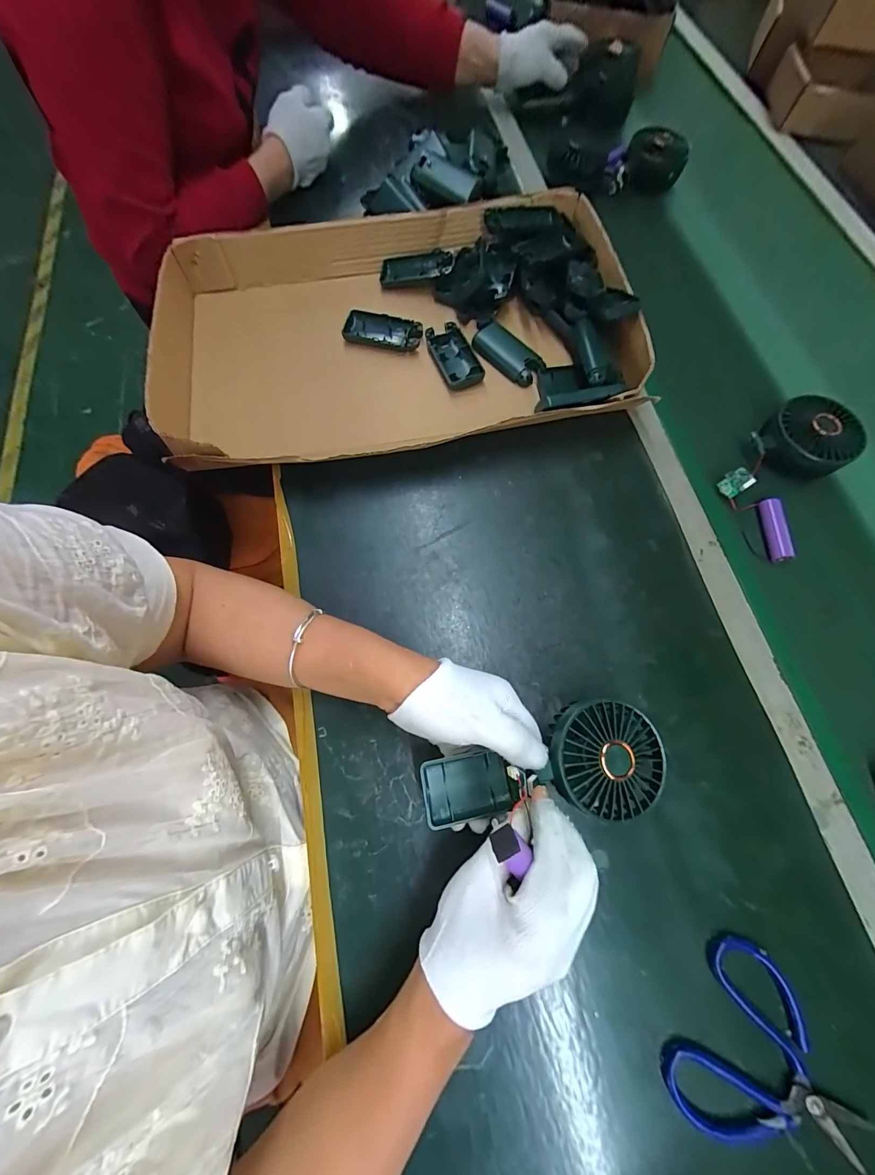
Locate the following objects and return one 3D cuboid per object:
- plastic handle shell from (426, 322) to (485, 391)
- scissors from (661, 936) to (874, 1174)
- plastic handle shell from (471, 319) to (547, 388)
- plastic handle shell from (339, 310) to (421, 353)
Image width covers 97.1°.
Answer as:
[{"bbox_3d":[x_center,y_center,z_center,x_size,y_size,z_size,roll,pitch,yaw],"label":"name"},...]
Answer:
[{"bbox_3d":[0.022,-0.277,0.465,0.051,0.019,0.089,-20,72,-4],"label":"plastic handle shell"},{"bbox_3d":[0.227,0.326,0.260,0.114,0.010,0.112,35,76,13],"label":"scissors"},{"bbox_3d":[0.080,-0.281,0.460,0.043,0.014,0.100,-41,75,-11],"label":"plastic handle shell"},{"bbox_3d":[-0.066,-0.317,0.479,0.096,0.018,0.048,12,72,6],"label":"plastic handle shell"}]

